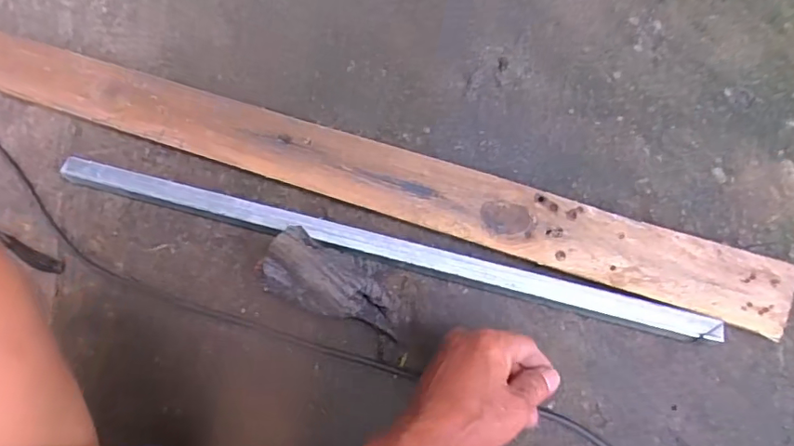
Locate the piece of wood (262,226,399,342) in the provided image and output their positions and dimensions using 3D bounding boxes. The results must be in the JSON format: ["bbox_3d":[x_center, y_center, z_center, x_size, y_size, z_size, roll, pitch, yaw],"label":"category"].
[{"bbox_3d":[-0.051,0.055,0.451,0.126,0.061,0.061,27,87,8],"label":"piece of wood"}]

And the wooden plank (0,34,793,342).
[{"bbox_3d":[-0.090,-0.065,0.488,0.860,0.018,0.061,18,85,7],"label":"wooden plank"}]

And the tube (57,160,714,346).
[{"bbox_3d":[-0.027,0.019,0.468,0.591,0.023,0.022,14,85,7],"label":"tube"}]

